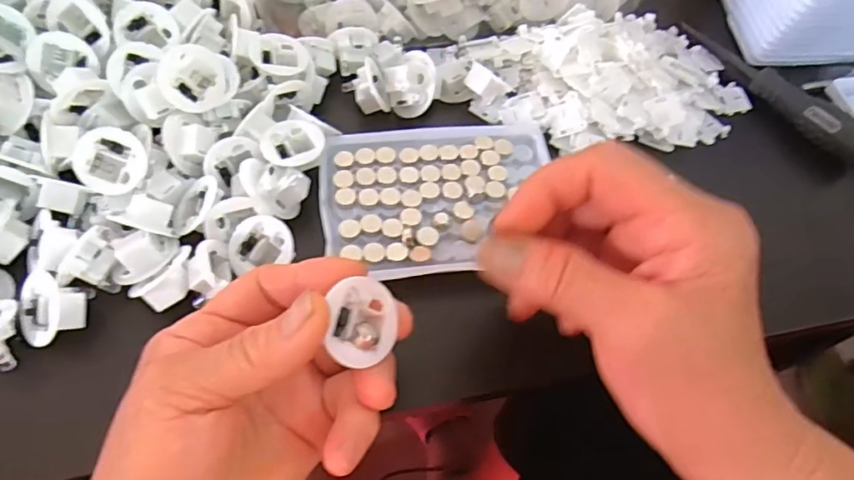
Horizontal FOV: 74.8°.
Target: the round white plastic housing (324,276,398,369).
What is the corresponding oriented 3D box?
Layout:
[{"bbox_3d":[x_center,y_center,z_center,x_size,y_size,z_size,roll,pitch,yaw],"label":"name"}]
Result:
[{"bbox_3d":[-0.029,0.031,0.213,0.027,0.017,0.030,22,64,-33],"label":"round white plastic housing"}]

